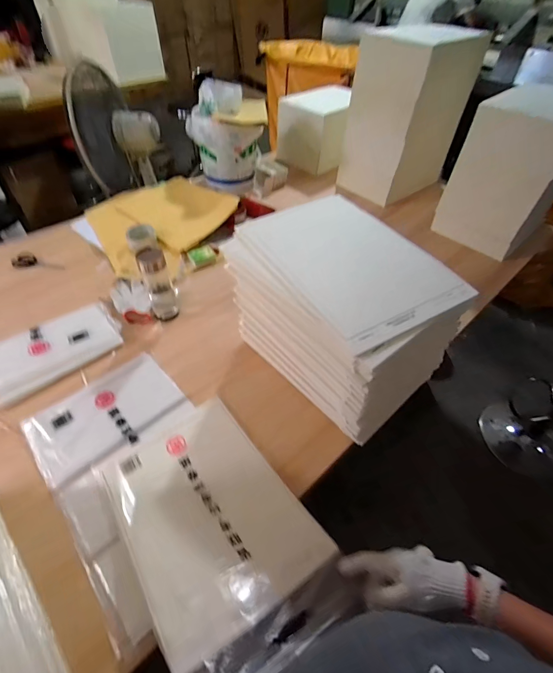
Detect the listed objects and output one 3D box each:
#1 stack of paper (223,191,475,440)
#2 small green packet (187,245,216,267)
[{"bbox_3d":[0.103,-0.054,0.721,0.254,0.324,0.421,-29,56,-25],"label":"stack of paper"},{"bbox_3d":[-0.234,-0.255,1.066,0.072,0.023,0.073,-19,52,-18],"label":"small green packet"}]

